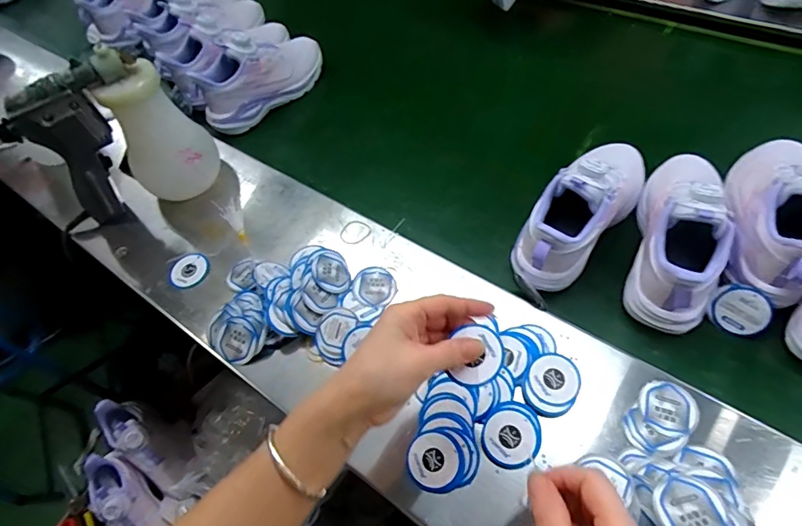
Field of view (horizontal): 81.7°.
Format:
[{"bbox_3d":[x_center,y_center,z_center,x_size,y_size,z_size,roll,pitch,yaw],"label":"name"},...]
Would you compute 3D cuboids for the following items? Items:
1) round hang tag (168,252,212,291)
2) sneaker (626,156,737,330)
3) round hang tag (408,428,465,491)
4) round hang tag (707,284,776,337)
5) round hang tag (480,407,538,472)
[{"bbox_3d":[-0.259,0.010,0.569,0.045,0.005,0.050,30,68,10],"label":"round hang tag"},{"bbox_3d":[0.306,-0.042,0.484,0.087,0.101,0.215,17,58,14],"label":"sneaker"},{"bbox_3d":[0.029,0.175,0.414,0.046,0.004,0.049,-4,66,10],"label":"round hang tag"},{"bbox_3d":[0.344,0.048,0.468,0.050,0.004,0.050,0,90,27],"label":"round hang tag"},{"bbox_3d":[0.098,0.158,0.417,0.048,0.004,0.050,-2,71,7],"label":"round hang tag"}]

